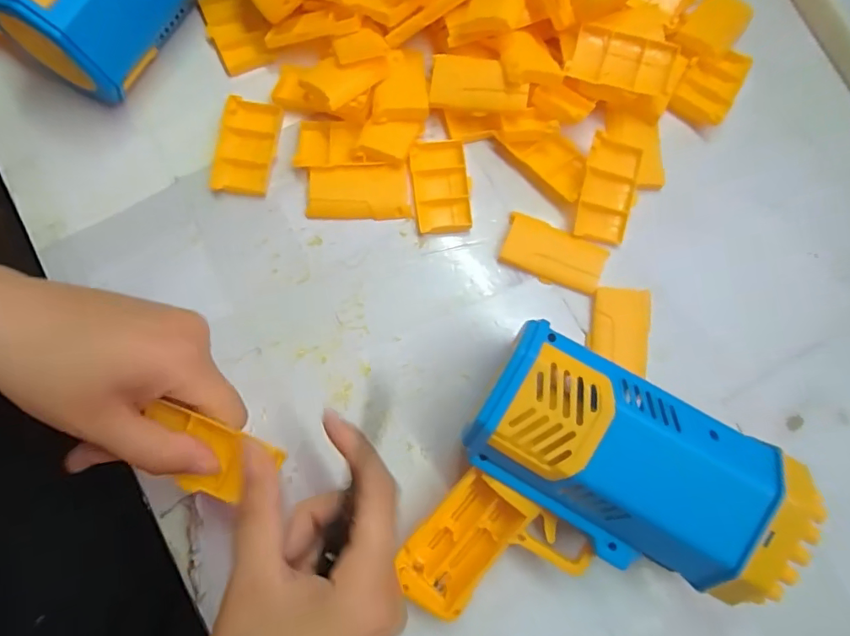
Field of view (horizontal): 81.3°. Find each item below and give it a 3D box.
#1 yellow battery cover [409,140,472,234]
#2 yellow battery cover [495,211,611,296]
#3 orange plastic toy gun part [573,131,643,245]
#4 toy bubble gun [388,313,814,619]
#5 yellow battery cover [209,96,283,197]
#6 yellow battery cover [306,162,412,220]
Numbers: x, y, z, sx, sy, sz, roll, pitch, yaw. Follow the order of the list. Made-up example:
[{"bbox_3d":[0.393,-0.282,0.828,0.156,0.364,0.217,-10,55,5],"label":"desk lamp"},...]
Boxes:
[{"bbox_3d":[0.010,-0.087,0.325,0.036,0.008,0.065,-7,77,-3],"label":"yellow battery cover"},{"bbox_3d":[0.081,-0.040,0.315,0.063,0.007,0.035,26,77,5],"label":"yellow battery cover"},{"bbox_3d":[0.118,-0.081,0.317,0.036,0.004,0.064,11,91,-11],"label":"orange plastic toy gun part"},{"bbox_3d":[0.079,0.101,0.245,0.151,0.081,0.149,29,78,6],"label":"toy bubble gun"},{"bbox_3d":[-0.118,-0.113,0.328,0.037,0.009,0.064,9,77,1],"label":"yellow battery cover"},{"bbox_3d":[-0.043,-0.082,0.322,0.065,0.009,0.033,-2,77,-2],"label":"yellow battery cover"}]

